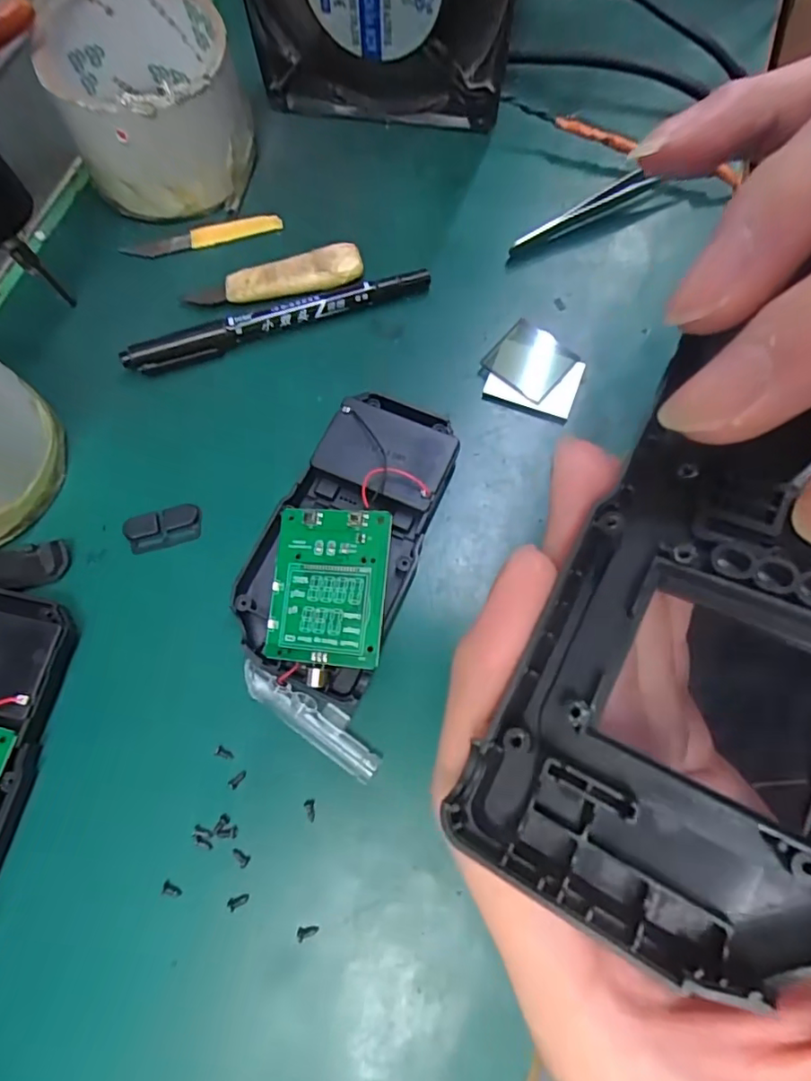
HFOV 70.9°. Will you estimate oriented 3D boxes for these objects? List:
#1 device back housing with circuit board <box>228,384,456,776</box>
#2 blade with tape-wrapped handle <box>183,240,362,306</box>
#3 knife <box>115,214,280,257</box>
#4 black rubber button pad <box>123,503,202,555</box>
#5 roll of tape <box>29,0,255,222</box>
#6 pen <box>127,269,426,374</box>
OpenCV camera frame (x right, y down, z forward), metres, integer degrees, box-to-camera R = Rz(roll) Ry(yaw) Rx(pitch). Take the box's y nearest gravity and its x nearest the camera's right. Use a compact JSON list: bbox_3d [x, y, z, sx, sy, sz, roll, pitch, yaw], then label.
[{"bbox_3d":[-0.025,0.006,0.213,0.063,0.025,0.136,13,73,6],"label":"device back housing with circuit board"},{"bbox_3d":[-0.060,-0.120,0.259,0.079,0.010,0.019,-7,72,-1],"label":"blade with tape-wrapped handle"},{"bbox_3d":[-0.097,-0.146,0.272,0.075,0.004,0.011,-13,72,-3],"label":"knife"},{"bbox_3d":[-0.097,-0.005,0.229,0.029,0.006,0.014,-17,72,-4],"label":"black rubber button pad"},{"bbox_3d":[-0.114,-0.201,0.263,0.076,0.057,0.082,-17,72,-5],"label":"roll of tape"},{"bbox_3d":[-0.055,-0.098,0.253,0.136,0.011,0.013,-17,72,-4],"label":"pen"}]

